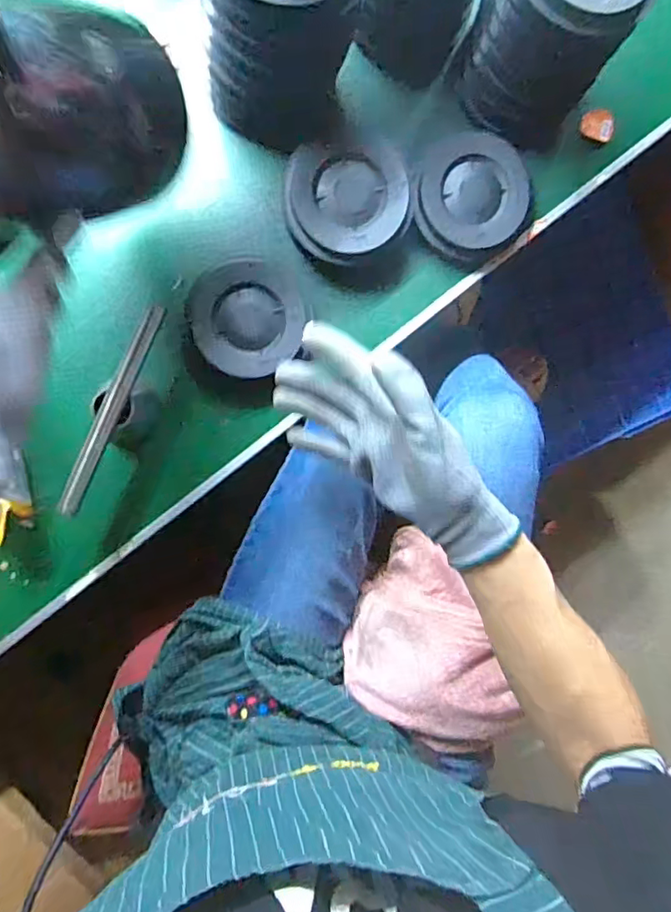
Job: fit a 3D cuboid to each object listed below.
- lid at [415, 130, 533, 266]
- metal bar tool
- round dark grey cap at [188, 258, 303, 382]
[{"bbox_3d":[0.134,-0.254,0.555,0.109,0.025,0.118,0,95,-5],"label":"lid"},{"bbox_3d":[-0.200,-0.042,0.500,0.018,0.007,0.197,25,87,-39],"label":"metal bar tool"},{"bbox_3d":[-0.087,-0.137,0.545,0.106,0.028,0.115,0,95,-5],"label":"round dark grey cap"}]

